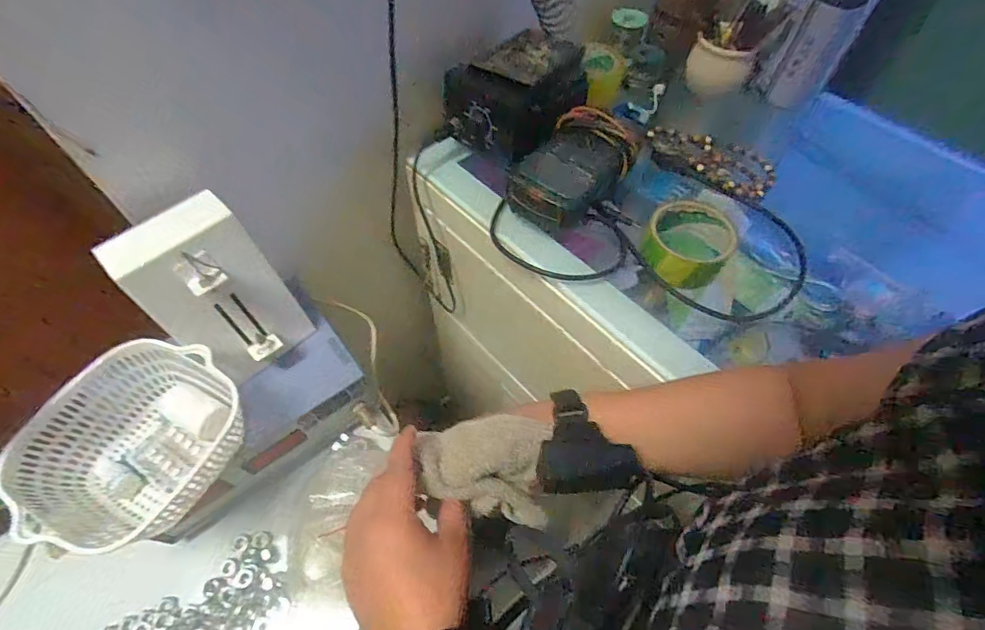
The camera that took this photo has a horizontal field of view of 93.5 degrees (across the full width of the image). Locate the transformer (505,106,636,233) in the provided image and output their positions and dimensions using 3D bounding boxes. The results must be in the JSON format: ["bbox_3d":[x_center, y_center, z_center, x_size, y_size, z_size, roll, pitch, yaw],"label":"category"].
[{"bbox_3d":[0.091,-0.157,0.530,0.106,0.067,0.164,24,60,14],"label":"transformer"}]

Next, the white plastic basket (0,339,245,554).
[{"bbox_3d":[-0.337,0.117,0.435,0.147,0.068,0.187,30,62,18],"label":"white plastic basket"}]

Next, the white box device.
[{"bbox_3d":[-0.273,-0.022,0.468,0.113,0.145,0.118,34,63,20],"label":"white box device"}]

